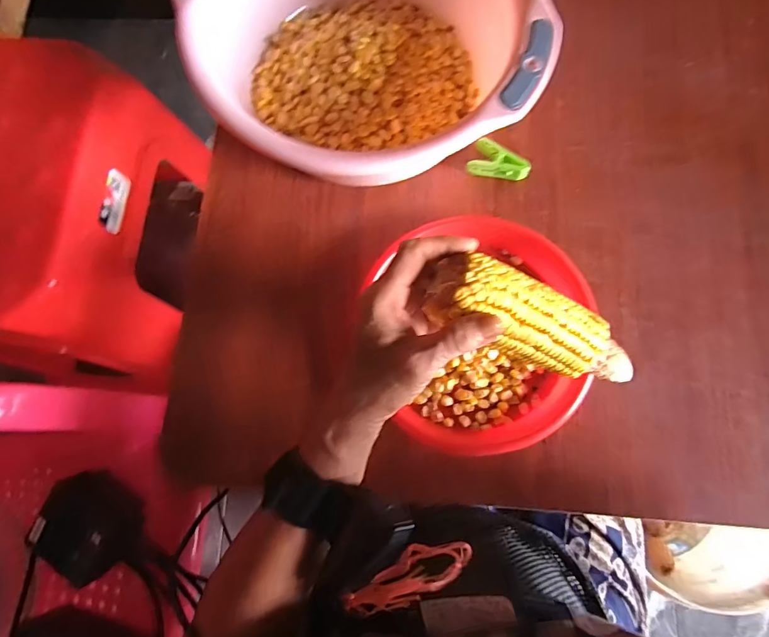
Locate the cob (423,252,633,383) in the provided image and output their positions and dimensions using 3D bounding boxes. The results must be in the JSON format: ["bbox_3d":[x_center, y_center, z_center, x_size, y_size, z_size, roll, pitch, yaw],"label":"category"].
[{"bbox_3d":[0.104,0.007,0.293,0.160,0.035,0.048,25,78,-14],"label":"cob"}]

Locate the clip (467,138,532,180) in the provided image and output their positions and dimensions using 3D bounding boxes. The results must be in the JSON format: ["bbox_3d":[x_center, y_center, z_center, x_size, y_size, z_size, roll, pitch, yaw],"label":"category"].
[{"bbox_3d":[0.114,-0.153,0.438,0.057,0.018,0.034,24,79,6],"label":"clip"}]

